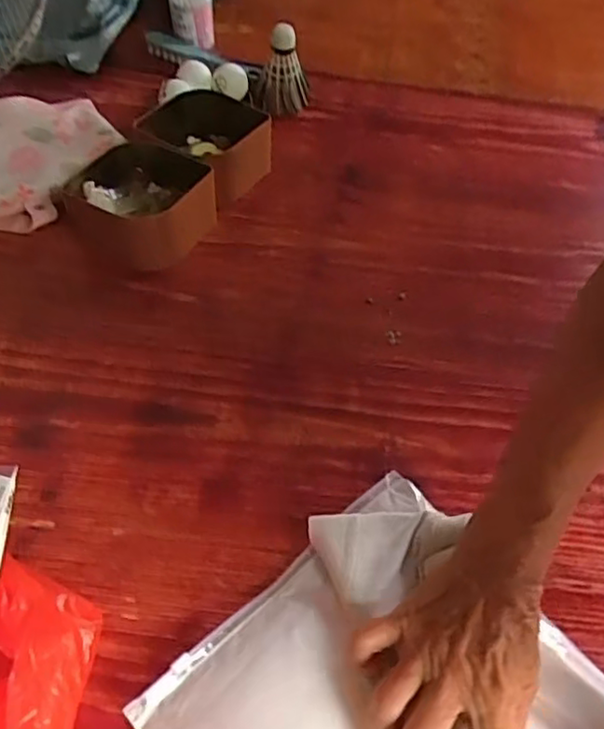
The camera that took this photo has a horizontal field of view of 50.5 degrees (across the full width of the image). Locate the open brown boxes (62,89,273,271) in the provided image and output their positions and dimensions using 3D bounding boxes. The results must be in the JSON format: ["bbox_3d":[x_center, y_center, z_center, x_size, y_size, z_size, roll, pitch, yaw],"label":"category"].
[{"bbox_3d":[-0.118,-0.183,0.610,0.115,0.063,0.198,27,58,15],"label":"open brown boxes"}]

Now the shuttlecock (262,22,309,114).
[{"bbox_3d":[-0.018,-0.325,0.700,0.059,0.074,0.059,0,55,-3],"label":"shuttlecock"}]

